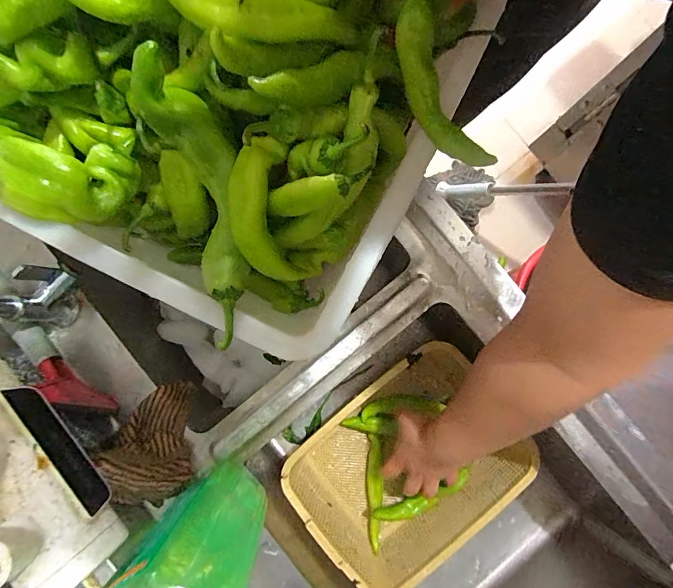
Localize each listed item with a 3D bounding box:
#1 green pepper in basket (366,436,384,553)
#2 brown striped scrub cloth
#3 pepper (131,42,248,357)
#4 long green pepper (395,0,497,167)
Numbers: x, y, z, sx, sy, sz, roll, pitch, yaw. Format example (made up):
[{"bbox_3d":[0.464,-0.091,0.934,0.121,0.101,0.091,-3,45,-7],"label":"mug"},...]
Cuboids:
[{"bbox_3d":[0.056,0.287,0.574,0.024,0.024,0.156,1,82,3],"label":"green pepper in basket"},{"bbox_3d":[-0.193,0.149,0.404,0.076,0.047,0.119,-5,66,0],"label":"brown striped scrub cloth"},{"bbox_3d":[-0.093,-0.062,0.281,0.051,0.037,0.192,-9,106,-1],"label":"pepper"},{"bbox_3d":[0.071,-0.148,0.283,0.038,0.021,0.119,-27,103,-9],"label":"long green pepper"}]

